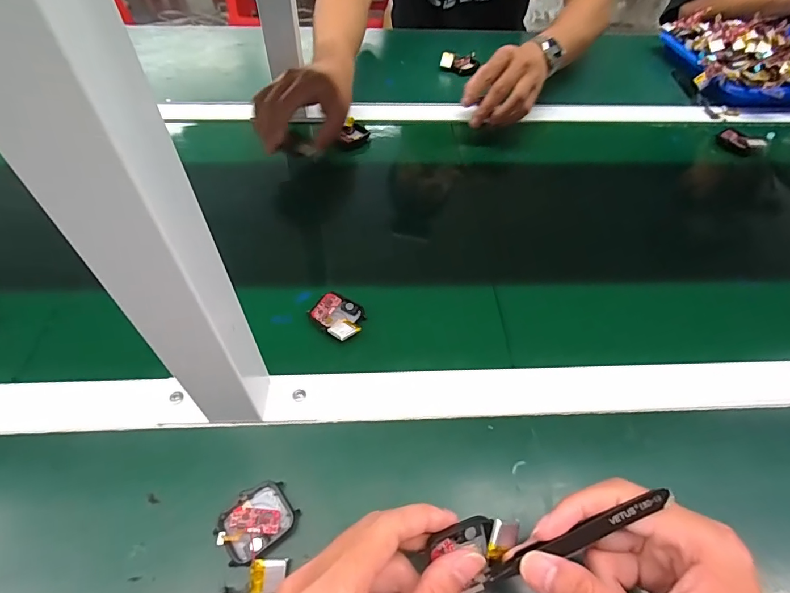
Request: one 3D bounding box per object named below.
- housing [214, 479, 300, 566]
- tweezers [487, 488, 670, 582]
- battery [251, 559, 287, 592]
[{"bbox_3d":[-0.090,0.144,0.276,0.038,0.012,0.047,36,58,26],"label":"housing"},{"bbox_3d":[0.094,0.129,0.226,0.106,0.020,0.010,-35,53,19],"label":"tweezers"},{"bbox_3d":[-0.076,0.168,0.256,0.018,0.008,0.018,-3,50,-3],"label":"battery"}]

